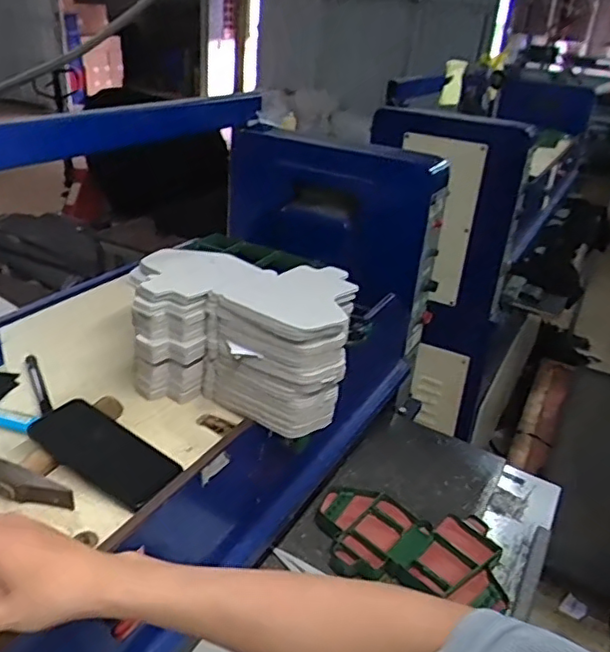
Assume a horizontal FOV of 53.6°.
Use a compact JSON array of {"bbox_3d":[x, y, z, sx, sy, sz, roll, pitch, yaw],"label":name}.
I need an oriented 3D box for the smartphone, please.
[{"bbox_3d":[-0.215,0.133,0.651,0.157,0.014,0.071,32,53,13],"label":"smartphone"}]

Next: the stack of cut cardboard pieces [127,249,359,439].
[{"bbox_3d":[-0.090,0.009,0.780,0.298,0.145,0.192,9,30,10],"label":"stack of cut cardboard pieces"}]

